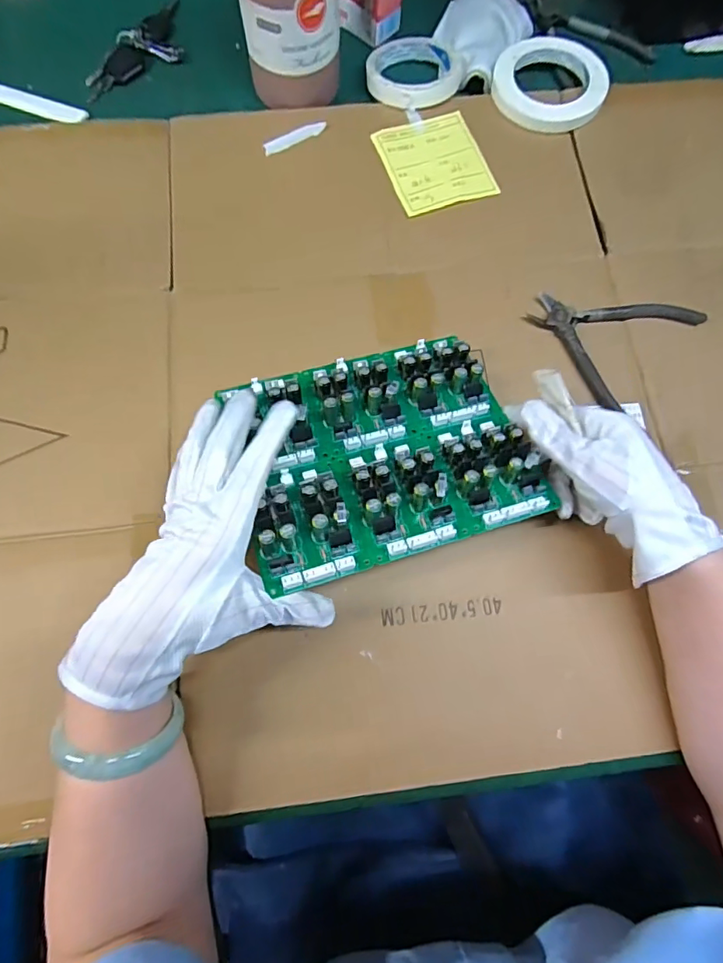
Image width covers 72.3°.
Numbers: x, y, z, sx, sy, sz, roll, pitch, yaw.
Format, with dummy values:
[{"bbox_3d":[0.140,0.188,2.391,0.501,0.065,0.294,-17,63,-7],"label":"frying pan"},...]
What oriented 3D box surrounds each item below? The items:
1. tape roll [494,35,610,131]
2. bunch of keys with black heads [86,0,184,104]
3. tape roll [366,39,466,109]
[{"bbox_3d":[0.195,-0.411,0.507,0.111,0.020,0.109,0,74,-1],"label":"tape roll"},{"bbox_3d":[-0.232,-0.456,0.522,0.058,0.018,0.148,40,78,10],"label":"bunch of keys with black heads"},{"bbox_3d":[0.053,-0.423,0.508,0.094,0.016,0.092,0,74,-1],"label":"tape roll"}]

